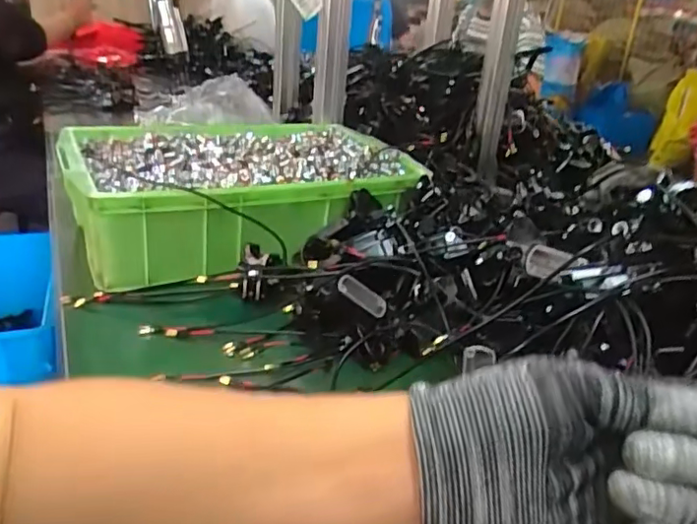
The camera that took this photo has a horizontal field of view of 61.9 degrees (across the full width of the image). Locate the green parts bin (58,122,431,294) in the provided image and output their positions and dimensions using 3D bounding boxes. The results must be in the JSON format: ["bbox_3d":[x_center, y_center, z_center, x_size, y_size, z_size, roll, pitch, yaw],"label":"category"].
[{"bbox_3d":[-0.139,-0.095,0.768,0.421,0.107,0.313,-9,29,-28],"label":"green parts bin"}]

